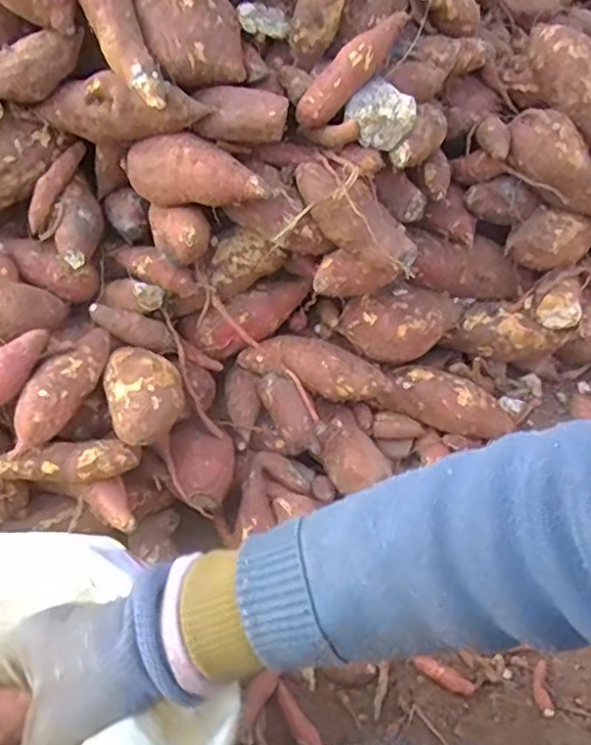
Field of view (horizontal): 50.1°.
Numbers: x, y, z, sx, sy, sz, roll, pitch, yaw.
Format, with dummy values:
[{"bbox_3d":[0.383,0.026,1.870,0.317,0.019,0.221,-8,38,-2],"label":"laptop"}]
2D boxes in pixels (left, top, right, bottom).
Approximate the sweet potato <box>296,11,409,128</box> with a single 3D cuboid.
[{"bbox_3d":[0.050,-0.266,0.548,0.124,0.026,0.029,-47,62,1],"label":"sweet potato"}]

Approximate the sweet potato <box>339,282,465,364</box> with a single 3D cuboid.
[{"bbox_3d":[0.128,-0.058,0.695,0.149,0.057,0.066,-15,55,-8],"label":"sweet potato"}]

